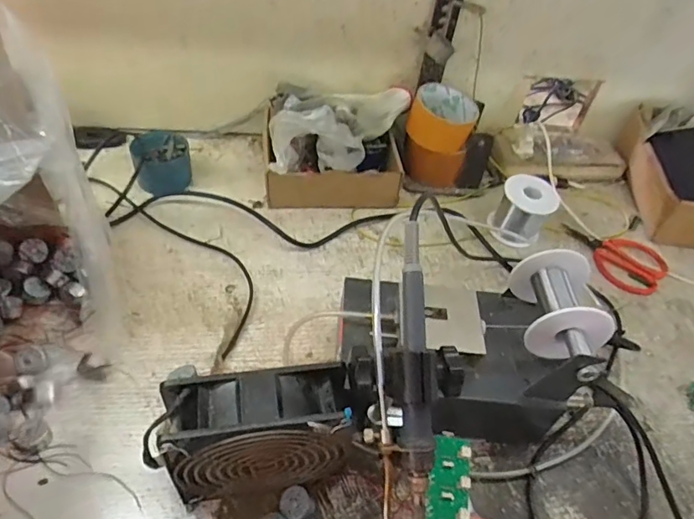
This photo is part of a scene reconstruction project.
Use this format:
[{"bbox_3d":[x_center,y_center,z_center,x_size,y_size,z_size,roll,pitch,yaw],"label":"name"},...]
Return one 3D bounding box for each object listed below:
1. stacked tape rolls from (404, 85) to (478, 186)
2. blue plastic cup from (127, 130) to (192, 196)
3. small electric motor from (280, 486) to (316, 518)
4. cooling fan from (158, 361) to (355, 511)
[{"bbox_3d":[0.120,-0.162,0.661,0.082,0.101,0.070,18,49,9],"label":"stacked tape rolls"},{"bbox_3d":[-0.218,-0.112,0.594,0.063,0.060,0.060,4,48,-4],"label":"blue plastic cup"},{"bbox_3d":[-0.039,0.186,0.378,0.021,0.020,0.025,-30,58,-29],"label":"small electric motor"},{"bbox_3d":[-0.063,0.128,0.353,0.126,0.118,0.050,-5,50,-14],"label":"cooling fan"}]

